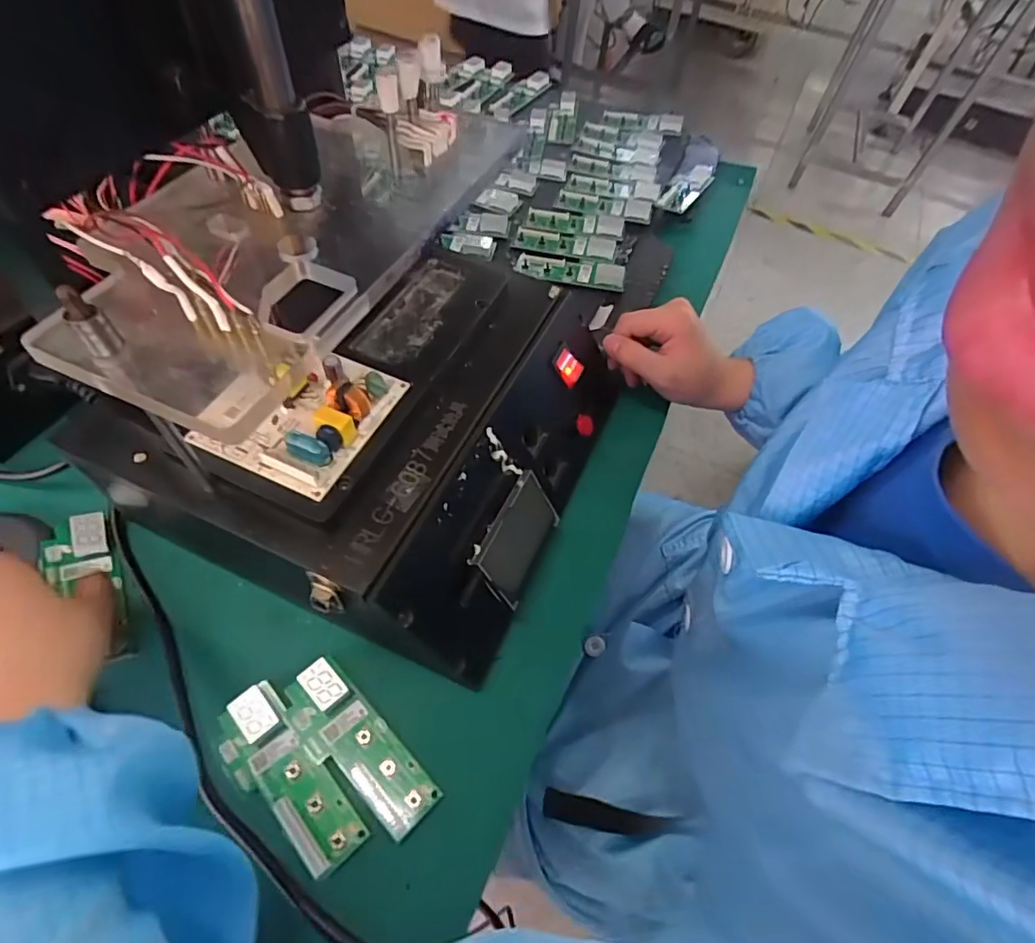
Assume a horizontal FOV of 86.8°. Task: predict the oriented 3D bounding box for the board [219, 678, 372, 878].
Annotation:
[{"bbox_3d":[-0.120,0.158,0.282,0.098,0.011,0.036,40,64,18],"label":"board"}]

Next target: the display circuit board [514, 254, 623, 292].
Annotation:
[{"bbox_3d":[0.049,-0.187,0.504,0.098,0.009,0.033,9,60,3],"label":"display circuit board"}]

